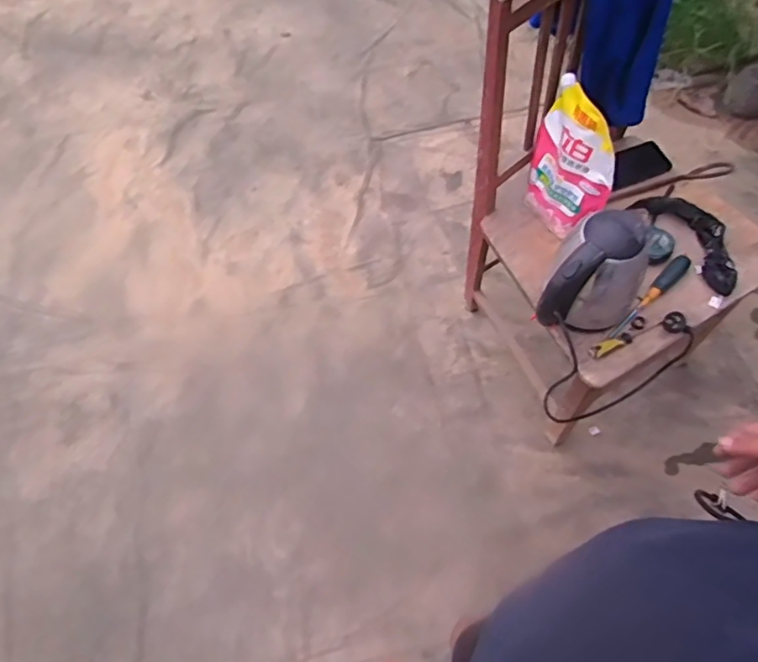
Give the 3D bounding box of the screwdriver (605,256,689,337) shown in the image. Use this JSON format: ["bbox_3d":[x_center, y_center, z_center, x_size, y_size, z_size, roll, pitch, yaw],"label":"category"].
[{"bbox_3d":[0.477,-0.064,1.014,0.206,0.027,0.029,-41,68,-14],"label":"screwdriver"}]

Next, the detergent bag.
[{"bbox_3d":[0.321,-0.287,0.996,0.058,0.236,0.184,-24,65,-7],"label":"detergent bag"}]

